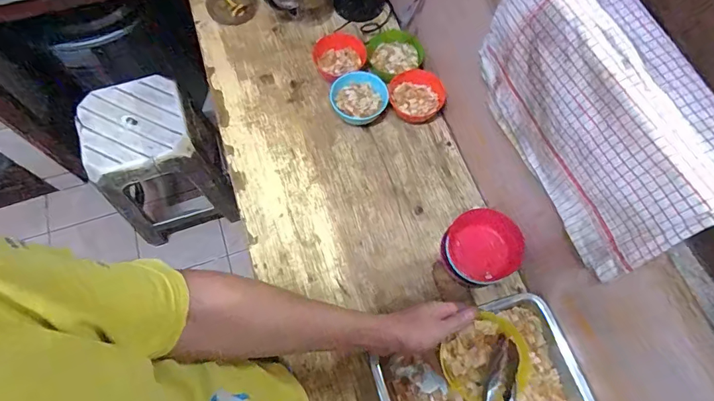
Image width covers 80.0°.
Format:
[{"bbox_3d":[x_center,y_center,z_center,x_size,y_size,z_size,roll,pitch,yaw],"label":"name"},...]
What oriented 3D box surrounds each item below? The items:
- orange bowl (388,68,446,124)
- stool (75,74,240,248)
[{"bbox_3d":[0.123,-0.214,0.867,0.108,0.035,0.102,0,67,0],"label":"orange bowl"},{"bbox_3d":[-0.627,-0.125,1.376,0.357,0.416,0.333,-26,70,-11],"label":"stool"}]

